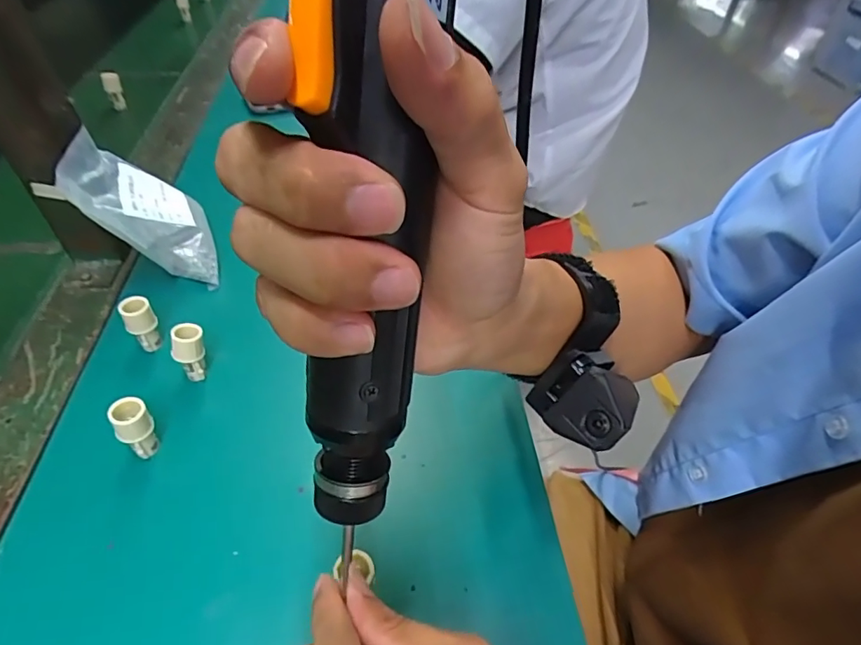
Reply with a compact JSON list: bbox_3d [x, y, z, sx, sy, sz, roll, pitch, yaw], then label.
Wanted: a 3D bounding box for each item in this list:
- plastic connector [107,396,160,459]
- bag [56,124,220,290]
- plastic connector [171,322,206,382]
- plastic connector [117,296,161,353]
[{"bbox_3d":[-0.174,0.064,0.303,0.019,0.042,0.017,-29,55,-26],"label":"plastic connector"},{"bbox_3d":[-0.233,-0.091,0.409,0.118,0.042,0.104,21,34,-47],"label":"bag"},{"bbox_3d":[-0.162,0.023,0.346,0.021,0.046,0.017,-21,52,-21],"label":"plastic connector"},{"bbox_3d":[-0.203,0.002,0.359,0.019,0.040,0.014,-29,55,-26],"label":"plastic connector"}]

